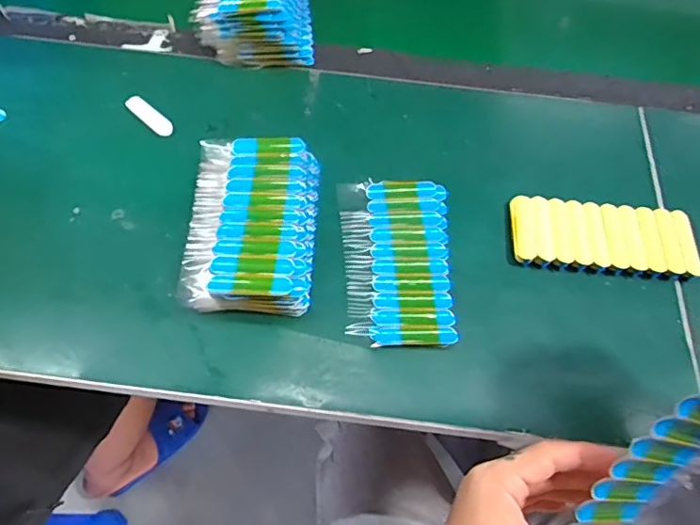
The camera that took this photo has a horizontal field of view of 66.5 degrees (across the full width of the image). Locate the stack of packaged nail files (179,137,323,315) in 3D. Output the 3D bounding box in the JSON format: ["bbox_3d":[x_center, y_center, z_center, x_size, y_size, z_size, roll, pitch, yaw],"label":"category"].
[{"bbox_3d":[-0.078,-0.035,0.430,0.097,0.044,0.150,3,63,-1],"label":"stack of packaged nail files"}]

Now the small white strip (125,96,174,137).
[{"bbox_3d":[-0.188,-0.138,0.501,0.060,0.004,0.018,40,68,17],"label":"small white strip"}]

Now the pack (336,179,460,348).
[{"bbox_3d":[0.038,-0.005,0.438,0.088,0.008,0.150,0,63,-2],"label":"pack"}]

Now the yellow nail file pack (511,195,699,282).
[{"bbox_3d":[0.216,-0.023,0.447,0.153,0.015,0.065,5,63,0],"label":"yellow nail file pack"}]

